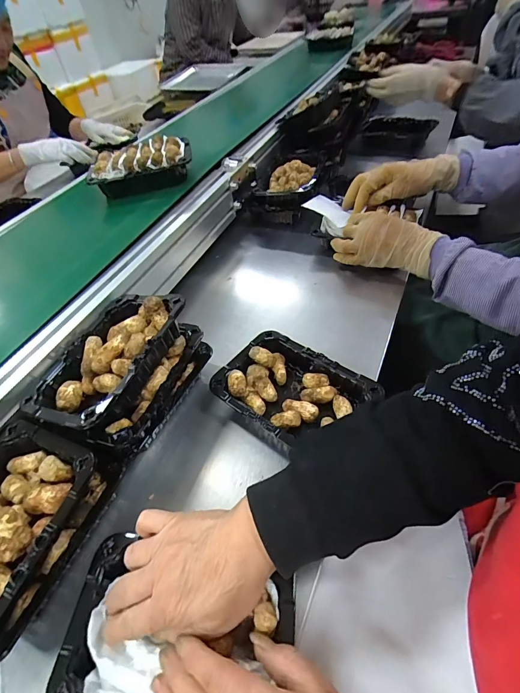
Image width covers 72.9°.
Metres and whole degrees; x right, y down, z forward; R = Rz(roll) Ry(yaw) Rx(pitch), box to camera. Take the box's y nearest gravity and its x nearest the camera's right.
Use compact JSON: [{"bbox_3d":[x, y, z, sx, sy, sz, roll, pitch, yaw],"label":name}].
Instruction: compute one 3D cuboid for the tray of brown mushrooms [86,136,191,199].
[{"bbox_3d":[-0.211,-0.321,0.633,0.176,0.057,0.101,-10,48,-1],"label":"tray of brown mushrooms"}]

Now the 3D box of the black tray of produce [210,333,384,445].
[{"bbox_3d":[0.043,0.062,0.445,0.187,0.054,0.128,25,56,26],"label":"black tray of produce"}]

